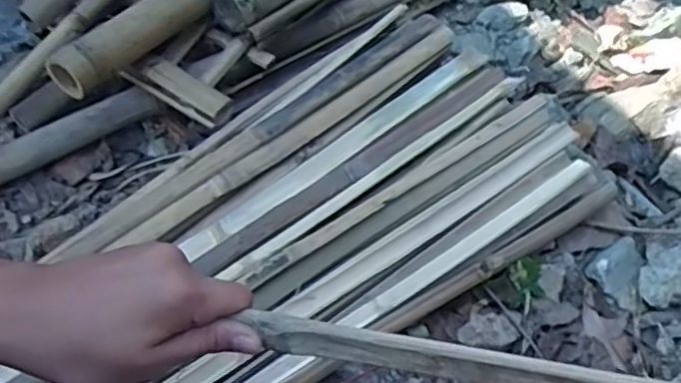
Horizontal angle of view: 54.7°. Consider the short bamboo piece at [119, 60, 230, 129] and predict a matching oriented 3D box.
[{"bbox_3d":[-0.250,-0.153,1.004,0.193,0.047,0.054,31,58,24],"label":"short bamboo piece"}]

